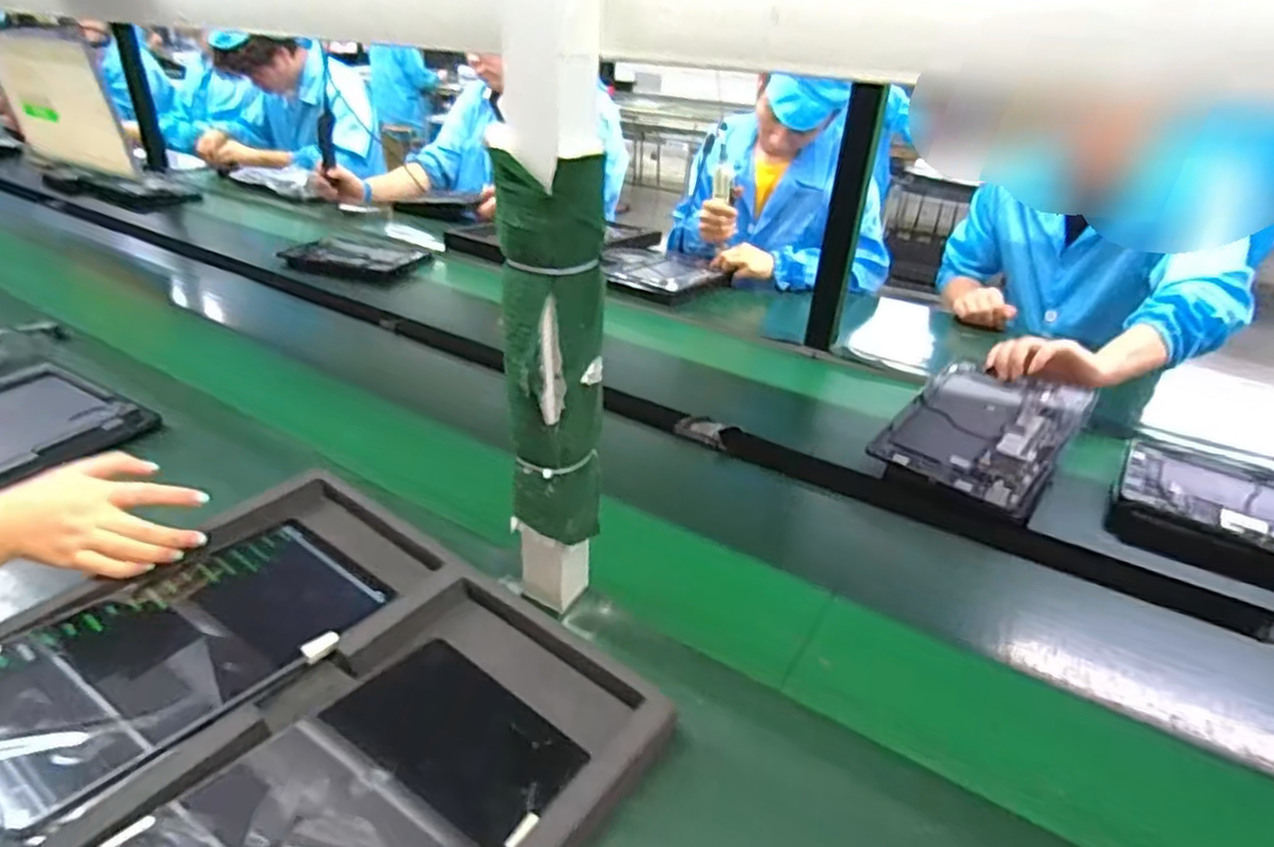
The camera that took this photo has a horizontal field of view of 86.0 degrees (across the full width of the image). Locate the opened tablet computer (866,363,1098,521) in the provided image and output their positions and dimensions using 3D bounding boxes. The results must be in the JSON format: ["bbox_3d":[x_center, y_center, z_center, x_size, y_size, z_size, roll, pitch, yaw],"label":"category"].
[{"bbox_3d":[0.413,0.002,0.816,0.173,0.009,0.242,26,50,35],"label":"opened tablet computer"}]

